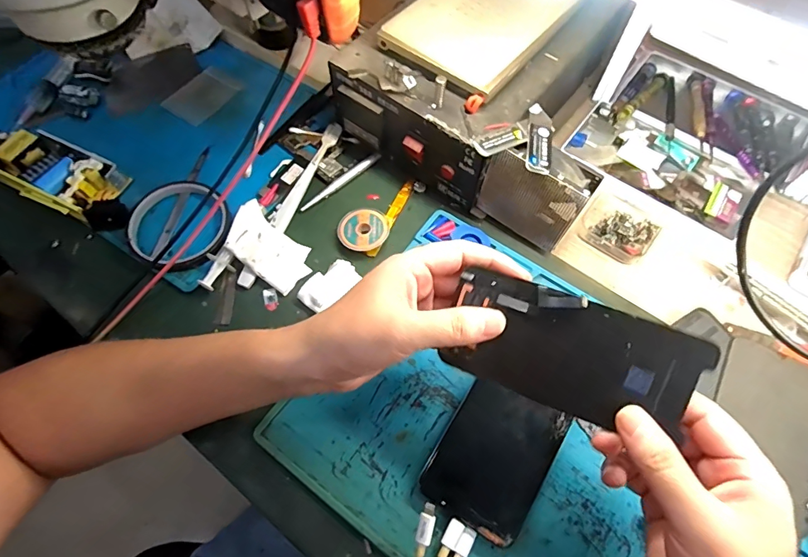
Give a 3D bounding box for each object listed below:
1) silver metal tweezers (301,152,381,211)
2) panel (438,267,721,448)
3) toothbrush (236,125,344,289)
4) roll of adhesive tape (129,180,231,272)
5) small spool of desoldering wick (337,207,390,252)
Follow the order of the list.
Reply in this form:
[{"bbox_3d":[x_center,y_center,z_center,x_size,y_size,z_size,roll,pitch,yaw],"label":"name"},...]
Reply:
[{"bbox_3d":[-0.062,-0.095,0.424,0.095,0.004,0.010,-39,70,-17],"label":"silver metal tweezers"},{"bbox_3d":[0.093,0.044,0.253,0.134,0.004,0.065,20,97,16],"label":"panel"},{"bbox_3d":[-0.103,-0.074,0.403,0.014,0.015,0.183,21,66,10],"label":"toothbrush"},{"bbox_3d":[-0.201,-0.048,0.388,0.084,0.020,0.092,0,64,0],"label":"roll of adhesive tape"},{"bbox_3d":[-0.035,-0.045,0.393,0.044,0.013,0.048,0,64,0],"label":"small spool of desoldering wick"}]

